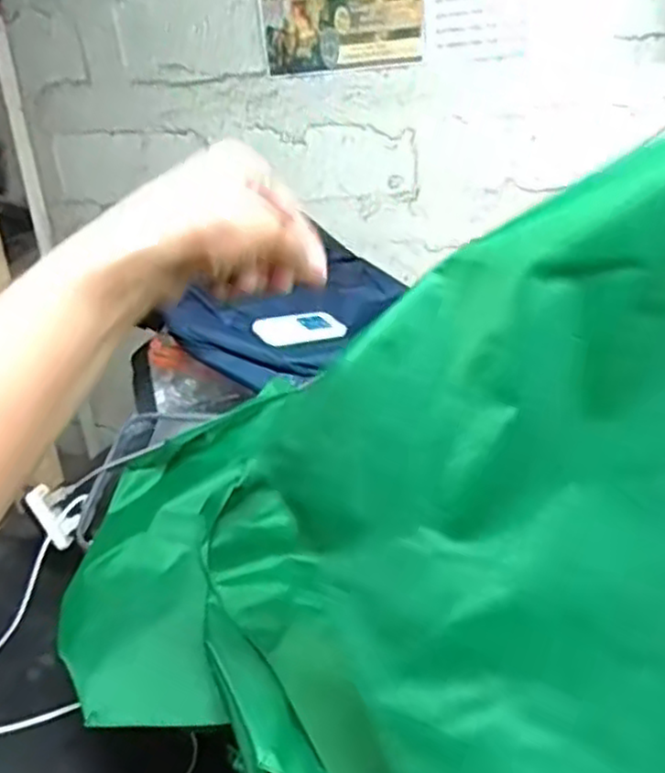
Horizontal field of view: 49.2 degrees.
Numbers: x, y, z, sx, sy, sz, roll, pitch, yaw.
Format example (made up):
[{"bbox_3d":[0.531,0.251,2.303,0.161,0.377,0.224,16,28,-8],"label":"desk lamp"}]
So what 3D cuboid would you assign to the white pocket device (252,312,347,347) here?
[{"bbox_3d":[-0.042,-0.076,0.958,0.128,0.043,0.007,-11,-23,-34],"label":"white pocket device"}]

